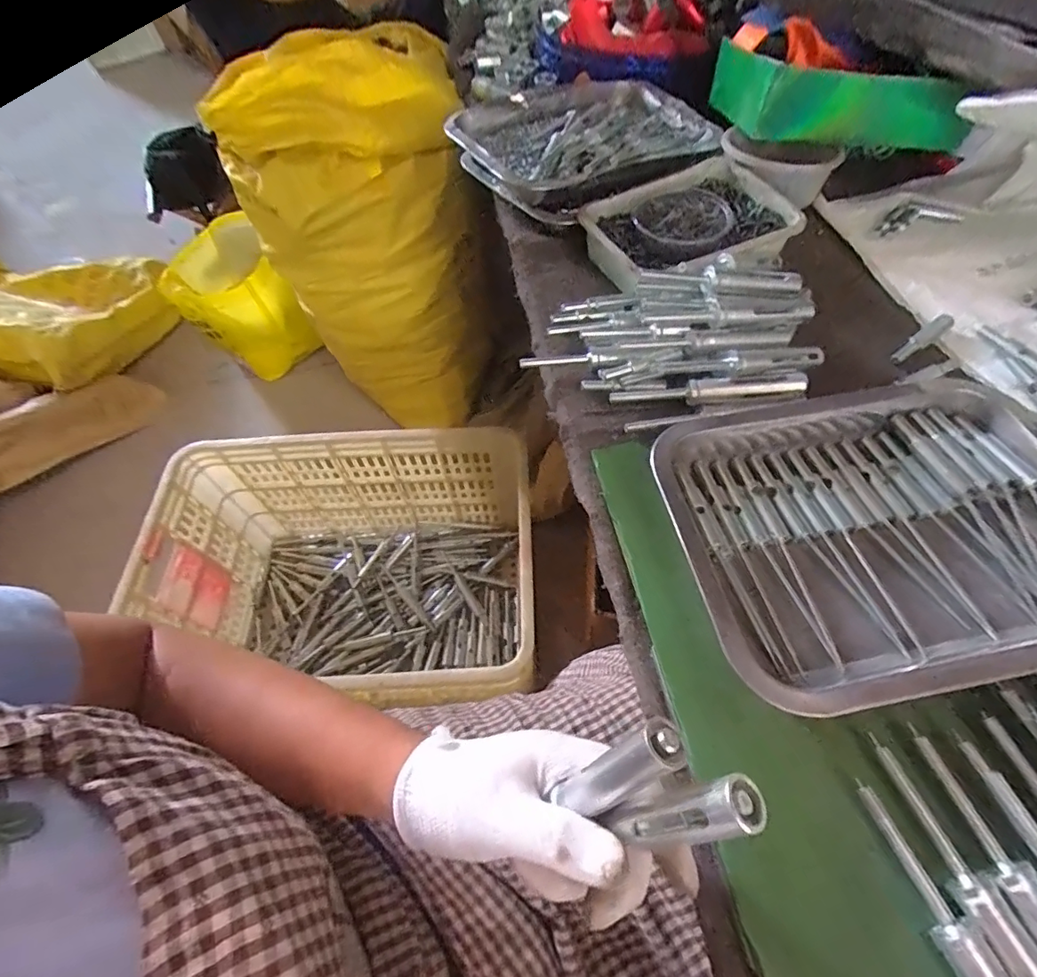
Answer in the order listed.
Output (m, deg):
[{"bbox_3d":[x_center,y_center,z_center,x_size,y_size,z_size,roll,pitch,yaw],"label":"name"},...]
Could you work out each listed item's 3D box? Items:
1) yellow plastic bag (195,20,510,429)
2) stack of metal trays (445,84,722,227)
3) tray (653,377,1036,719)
[{"bbox_3d":[-0.203,-0.371,0.881,0.347,0.569,0.237,-31,62,-15],"label":"yellow plastic bag"},{"bbox_3d":[0.069,-0.372,0.544,0.257,0.043,0.194,-25,61,-11],"label":"stack of metal trays"},{"bbox_3d":[0.230,0.018,0.318,0.270,0.040,0.196,-11,59,-3],"label":"tray"}]

